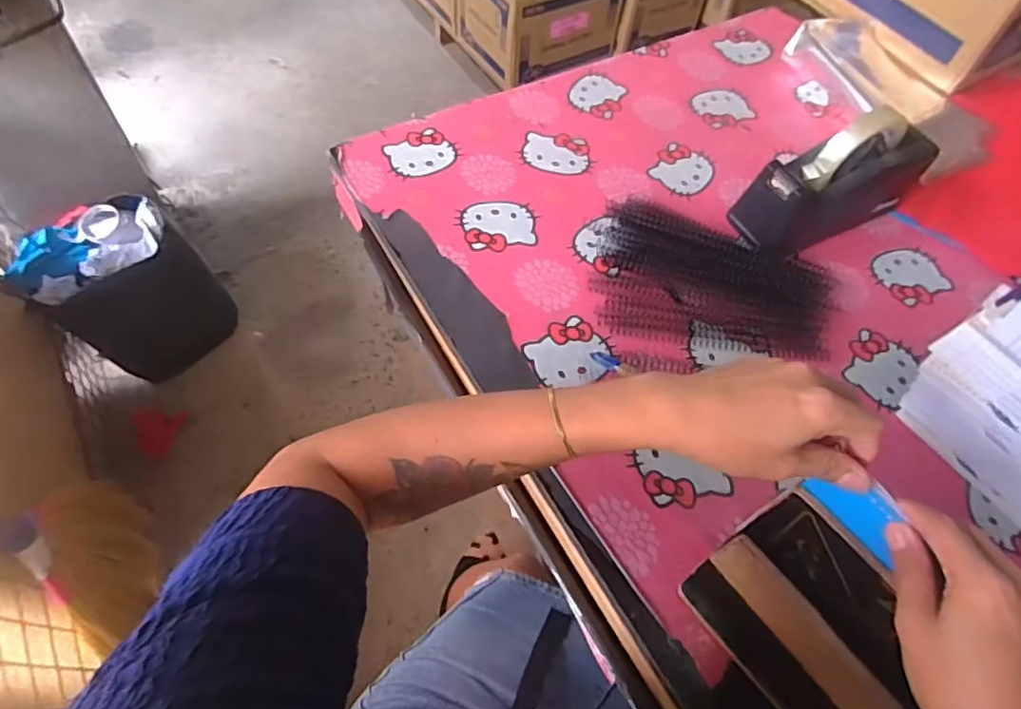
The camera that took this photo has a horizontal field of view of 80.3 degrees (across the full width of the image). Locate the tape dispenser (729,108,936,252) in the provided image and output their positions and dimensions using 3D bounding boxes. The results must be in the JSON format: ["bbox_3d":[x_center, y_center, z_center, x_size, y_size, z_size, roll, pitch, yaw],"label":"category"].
[{"bbox_3d":[0.351,-0.191,0.638,0.207,0.114,0.067,-24,64,-18],"label":"tape dispenser"}]

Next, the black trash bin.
[{"bbox_3d":[-0.887,-0.142,1.446,0.329,0.412,0.204,-37,68,-23],"label":"black trash bin"}]

